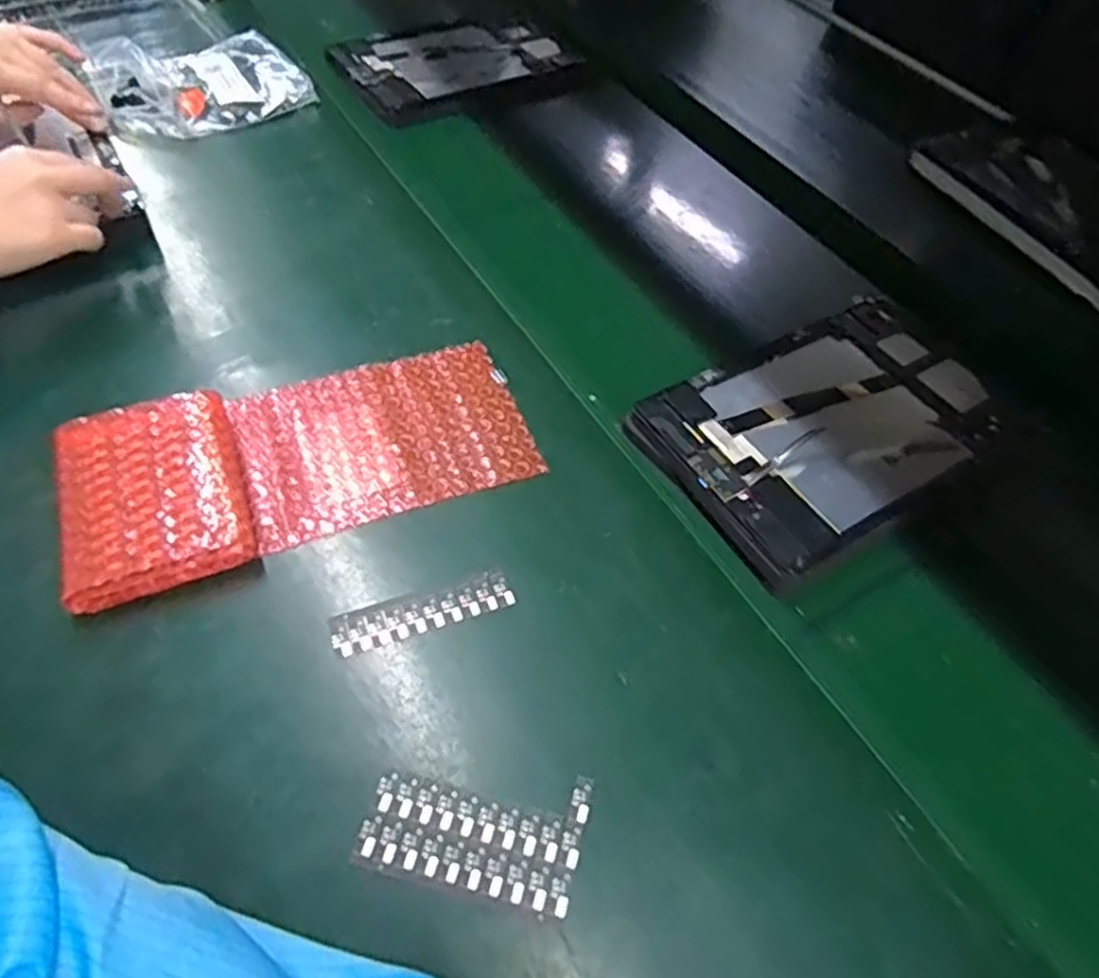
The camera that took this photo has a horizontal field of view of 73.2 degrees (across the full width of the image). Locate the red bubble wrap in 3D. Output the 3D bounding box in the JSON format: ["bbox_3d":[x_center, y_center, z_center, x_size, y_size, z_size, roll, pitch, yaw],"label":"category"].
[{"bbox_3d":[-0.148,-0.023,0.451,0.266,0.022,0.120,-17,58,-17],"label":"red bubble wrap"}]

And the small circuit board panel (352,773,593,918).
[{"bbox_3d":[-0.035,0.157,0.346,0.098,0.004,0.054,13,54,4],"label":"small circuit board panel"}]

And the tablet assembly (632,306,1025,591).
[{"bbox_3d":[0.186,-0.042,0.491,0.233,0.026,0.147,-26,61,-22],"label":"tablet assembly"}]

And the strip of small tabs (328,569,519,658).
[{"bbox_3d":[-0.069,0.067,0.406,0.098,0.004,0.022,-14,57,-15],"label":"strip of small tabs"}]

